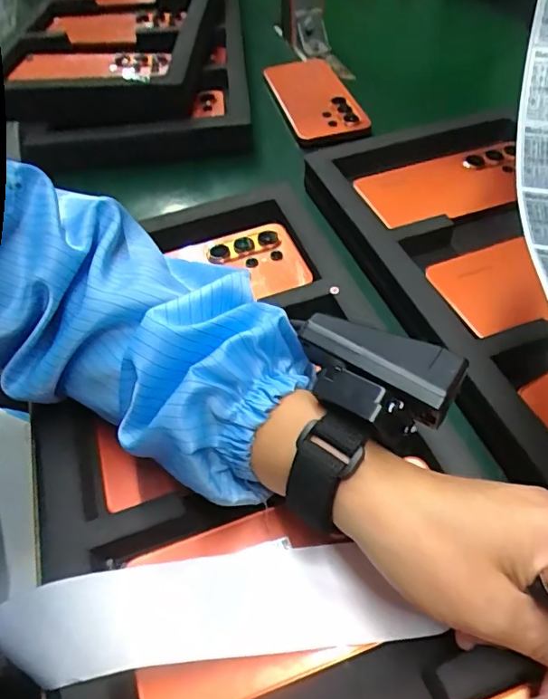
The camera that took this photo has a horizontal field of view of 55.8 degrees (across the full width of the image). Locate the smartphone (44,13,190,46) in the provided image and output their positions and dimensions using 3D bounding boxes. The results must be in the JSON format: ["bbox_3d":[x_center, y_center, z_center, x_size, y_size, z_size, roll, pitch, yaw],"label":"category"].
[{"bbox_3d":[-0.178,-0.365,0.588,0.147,0.013,0.072,2,51,5],"label":"smartphone"}]

